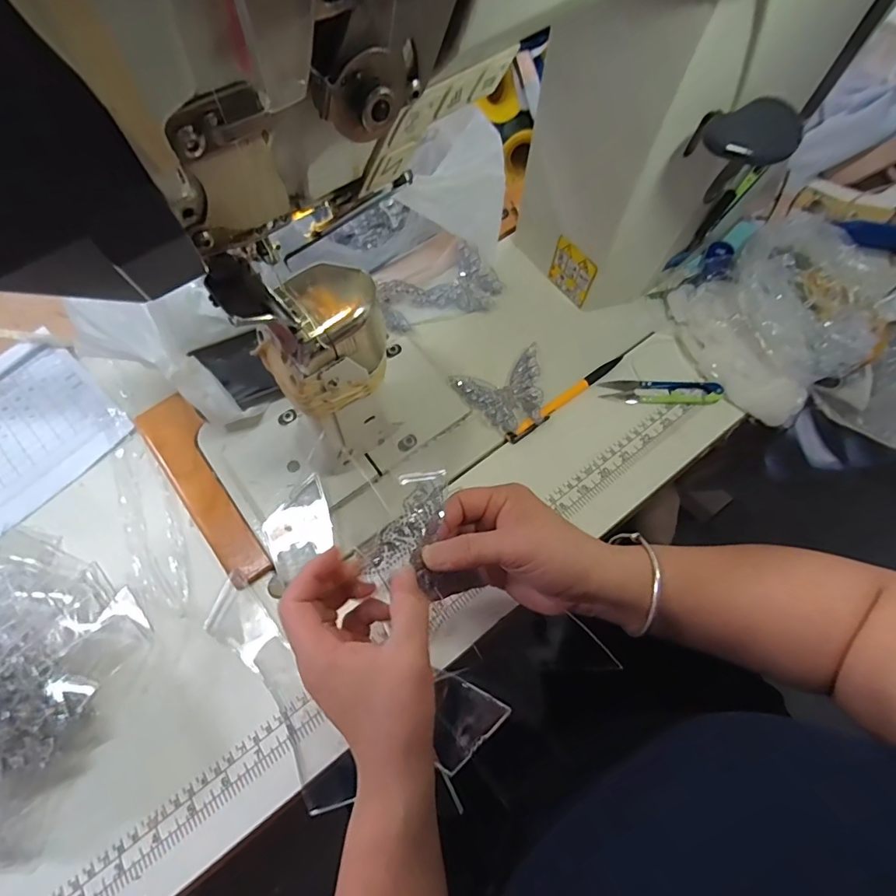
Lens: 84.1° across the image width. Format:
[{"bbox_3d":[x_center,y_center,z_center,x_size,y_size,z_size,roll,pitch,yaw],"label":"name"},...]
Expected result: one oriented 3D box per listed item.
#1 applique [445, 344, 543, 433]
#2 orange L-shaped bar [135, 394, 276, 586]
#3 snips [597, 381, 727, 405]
[{"bbox_3d":[0.054,-0.048,0.452,0.081,0.014,0.070,-22,69,-7],"label":"applique"},{"bbox_3d":[-0.209,0.034,0.426,0.047,0.008,0.186,-37,75,-4],"label":"orange L-shaped bar"},{"bbox_3d":[0.194,-0.052,0.454,0.102,0.009,0.022,6,63,7],"label":"snips"}]

